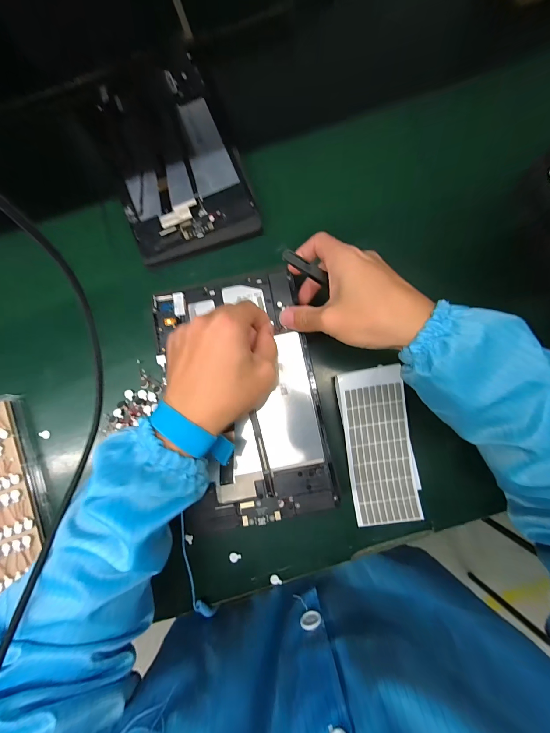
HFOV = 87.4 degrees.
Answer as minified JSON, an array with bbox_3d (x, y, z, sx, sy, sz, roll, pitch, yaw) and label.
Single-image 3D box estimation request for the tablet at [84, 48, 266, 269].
[{"bbox_3d":[-0.127,-0.256,0.358,0.148,0.014,0.243,-21,85,0],"label":"tablet"}]

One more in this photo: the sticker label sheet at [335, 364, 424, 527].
[{"bbox_3d":[0.114,0.086,0.312,0.071,0.019,0.165,-9,85,1],"label":"sticker label sheet"}]

